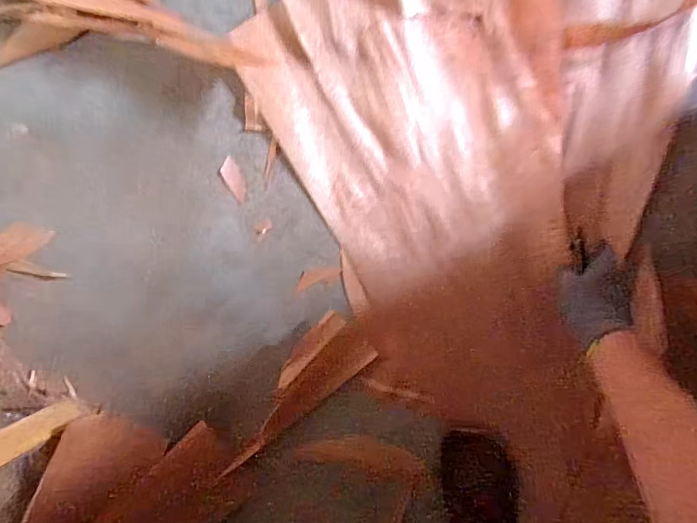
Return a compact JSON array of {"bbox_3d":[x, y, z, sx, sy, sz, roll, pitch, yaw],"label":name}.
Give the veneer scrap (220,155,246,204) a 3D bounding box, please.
[{"bbox_3d":[-0.154,-0.110,0.589,0.024,0.004,0.058,-31,95,8],"label":"veneer scrap"}]

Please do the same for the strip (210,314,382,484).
[{"bbox_3d":[-0.092,0.196,0.616,0.285,0.024,0.087,-43,94,9],"label":"strip"}]

